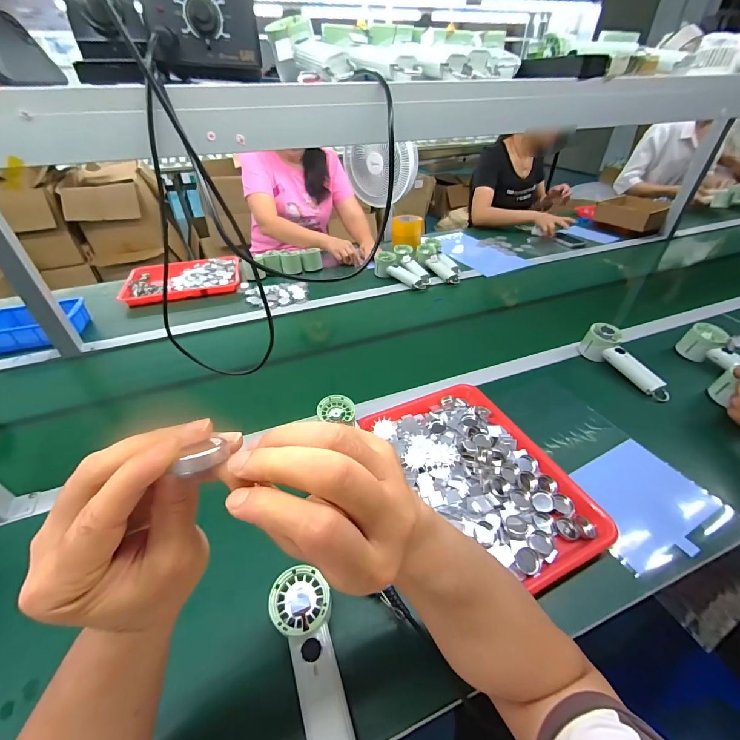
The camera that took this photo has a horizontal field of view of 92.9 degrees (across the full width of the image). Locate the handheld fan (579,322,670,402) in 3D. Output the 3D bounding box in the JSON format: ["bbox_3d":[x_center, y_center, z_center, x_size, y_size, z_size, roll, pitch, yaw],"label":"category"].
[{"bbox_3d":[0.517,-0.019,0.716,0.068,0.059,0.186,-9,41,-9],"label":"handheld fan"}]

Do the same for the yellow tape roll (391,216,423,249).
[{"bbox_3d":[0.142,-0.542,1.361,0.118,0.086,0.133,2,40,4],"label":"yellow tape roll"}]

